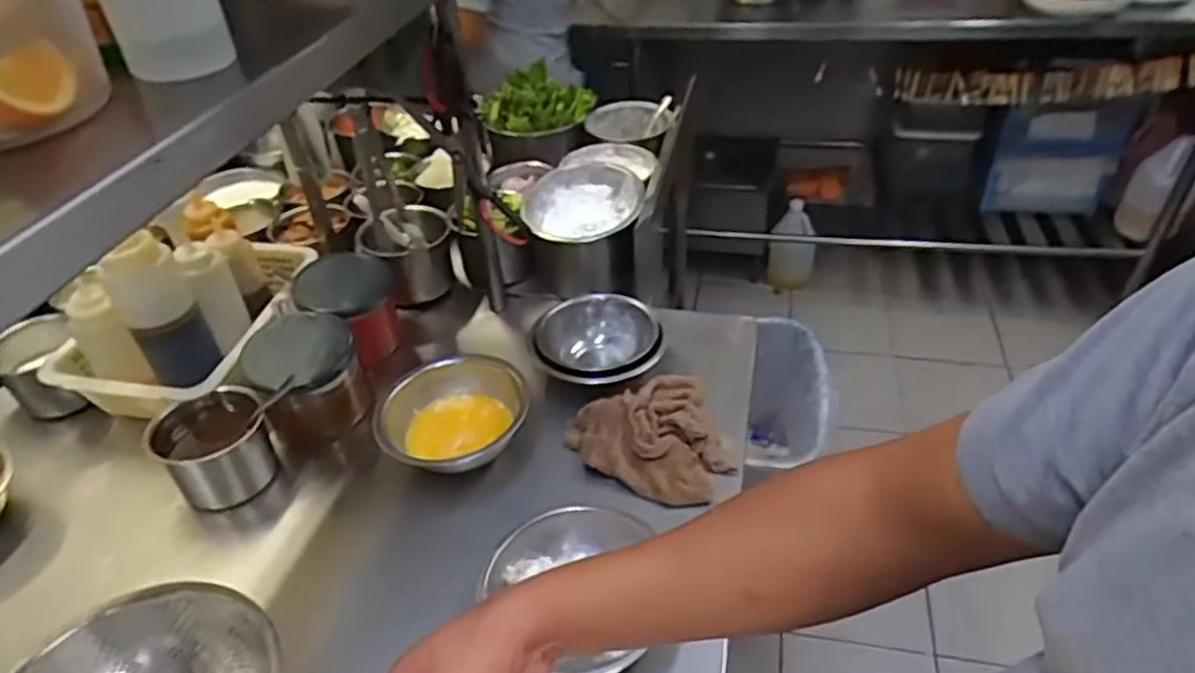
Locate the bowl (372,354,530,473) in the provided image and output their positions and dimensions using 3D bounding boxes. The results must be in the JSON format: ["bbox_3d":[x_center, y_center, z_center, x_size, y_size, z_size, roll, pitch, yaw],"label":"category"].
[{"bbox_3d":[-0.166,0.104,0.857,0.164,0.084,0.156,-3,40,2],"label":"bowl"}]

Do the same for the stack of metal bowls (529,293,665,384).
[{"bbox_3d":[0.000,0.018,0.947,0.162,0.067,0.160,-7,39,-2],"label":"stack of metal bowls"}]

